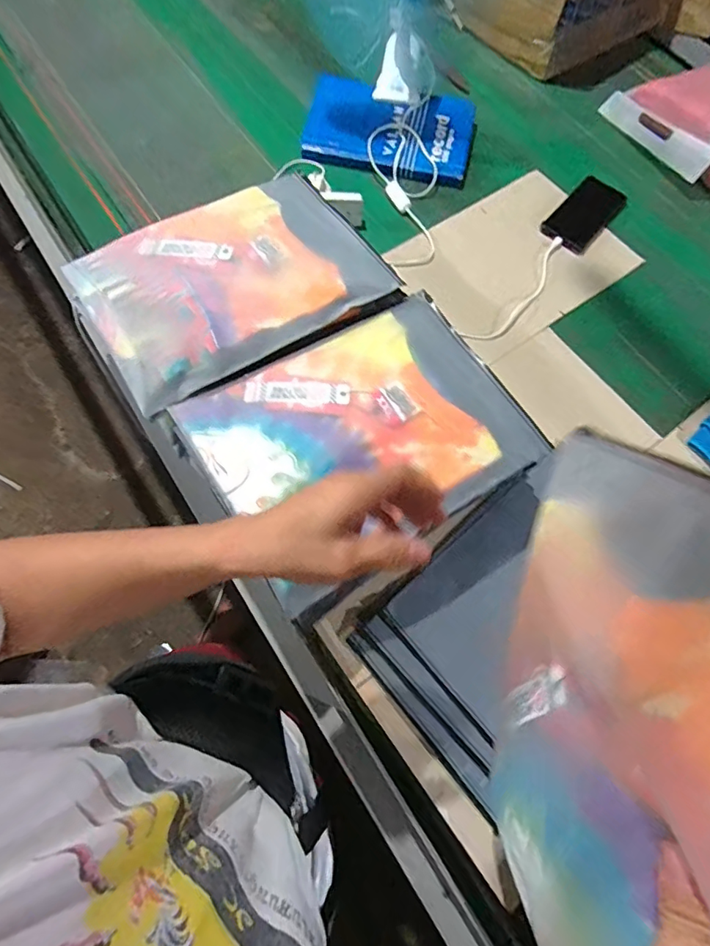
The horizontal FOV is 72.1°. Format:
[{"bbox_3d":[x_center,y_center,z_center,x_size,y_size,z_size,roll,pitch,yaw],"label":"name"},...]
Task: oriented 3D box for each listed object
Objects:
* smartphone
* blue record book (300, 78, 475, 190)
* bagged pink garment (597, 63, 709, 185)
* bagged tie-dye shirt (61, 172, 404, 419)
[{"bbox_3d":[0.391,-0.442,0.826,0.085,0.009,0.159,39,76,13],"label":"smartphone"},{"bbox_3d":[0.063,-0.610,0.875,0.294,0.032,0.192,10,72,4],"label":"blue record book"},{"bbox_3d":[0.663,-0.666,0.880,0.333,0.060,0.244,-23,73,-7],"label":"bagged pink garment"},{"bbox_3d":[-0.156,-0.240,0.598,0.340,0.032,0.251,-32,74,-14],"label":"bagged tie-dye shirt"}]

